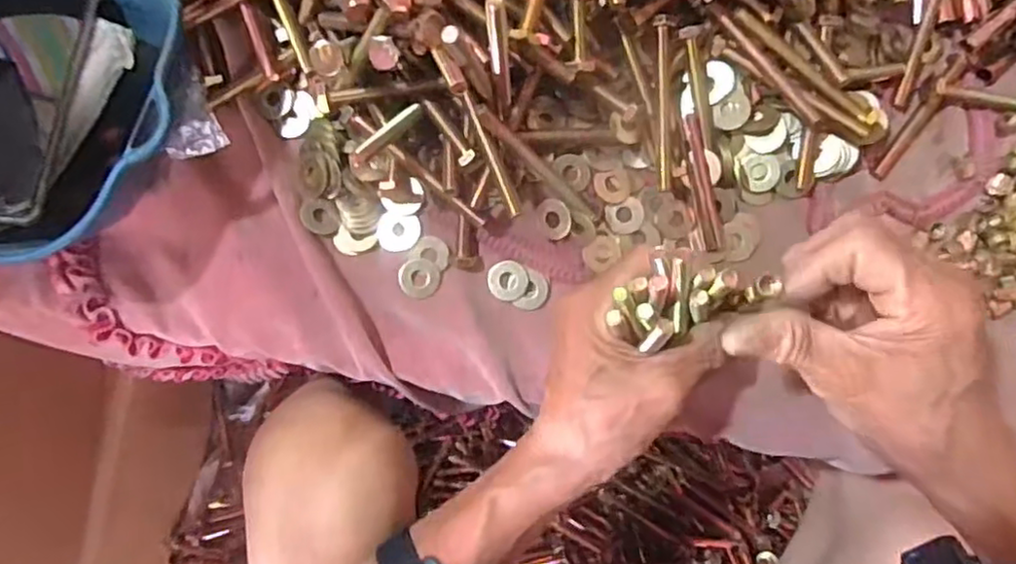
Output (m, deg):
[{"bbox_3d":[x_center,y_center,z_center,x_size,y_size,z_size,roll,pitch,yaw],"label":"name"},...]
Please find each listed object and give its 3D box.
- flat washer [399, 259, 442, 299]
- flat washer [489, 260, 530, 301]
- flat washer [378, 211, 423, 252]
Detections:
[{"bbox_3d":[-0.055,-0.002,0.417,0.025,0.004,0.025,0,83,-3],"label":"flat washer"},{"bbox_3d":[0.000,-0.001,0.419,0.025,0.004,0.024,0,83,-3],"label":"flat washer"},{"bbox_3d":[-0.068,-0.031,0.418,0.026,0.004,0.023,6,82,-2],"label":"flat washer"}]

